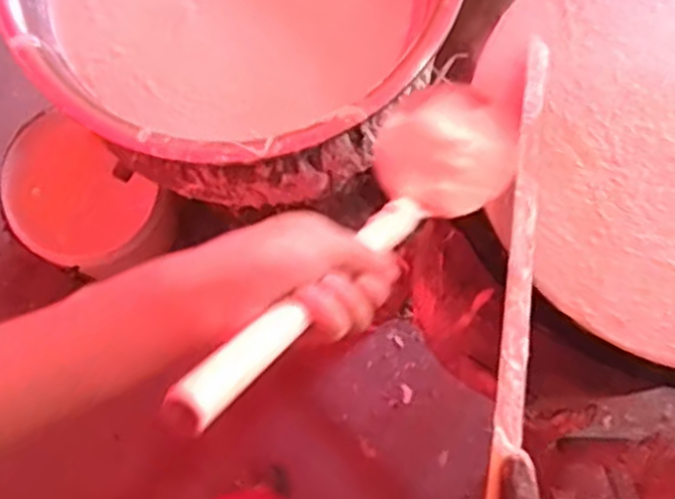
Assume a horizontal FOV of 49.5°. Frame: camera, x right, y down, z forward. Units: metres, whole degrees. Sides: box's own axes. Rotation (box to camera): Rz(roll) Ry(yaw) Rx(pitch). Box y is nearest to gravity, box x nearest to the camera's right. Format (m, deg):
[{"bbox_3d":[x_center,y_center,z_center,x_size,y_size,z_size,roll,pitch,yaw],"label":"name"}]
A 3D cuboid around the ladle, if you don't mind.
[{"bbox_3d":[0.017,-0.009,0.414,0.085,0.060,0.314,36,41,8],"label":"ladle"}]

